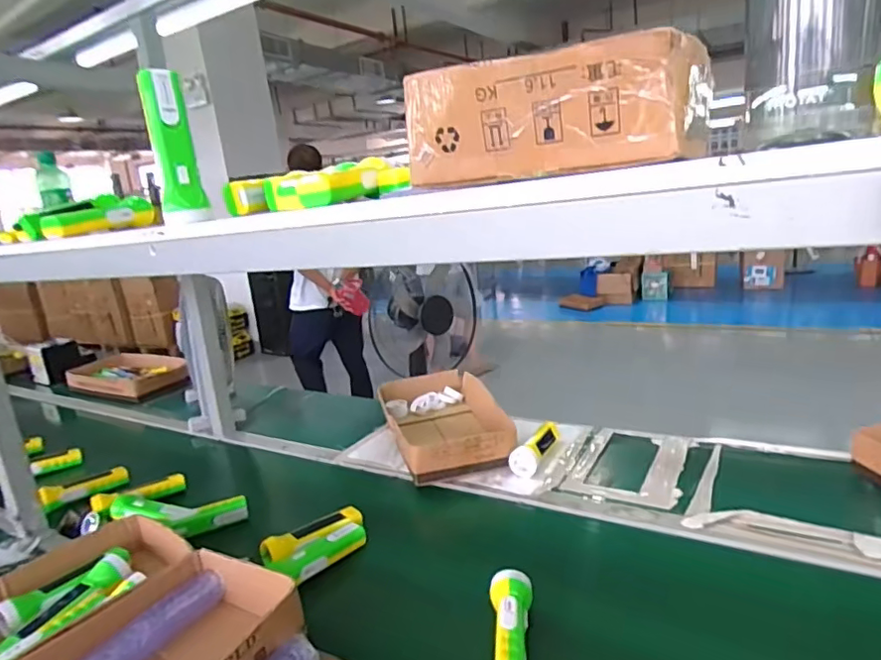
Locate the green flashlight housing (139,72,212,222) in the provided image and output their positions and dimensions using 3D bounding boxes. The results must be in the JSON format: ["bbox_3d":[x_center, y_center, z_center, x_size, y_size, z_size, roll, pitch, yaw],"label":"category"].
[{"bbox_3d":[-0.292,-0.199,0.607,0.044,0.155,0.046,-11,16,-18],"label":"green flashlight housing"}]

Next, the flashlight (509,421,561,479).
[{"bbox_3d":[0.189,0.228,1.091,0.051,0.042,0.168,2,17,30],"label":"flashlight"}]

